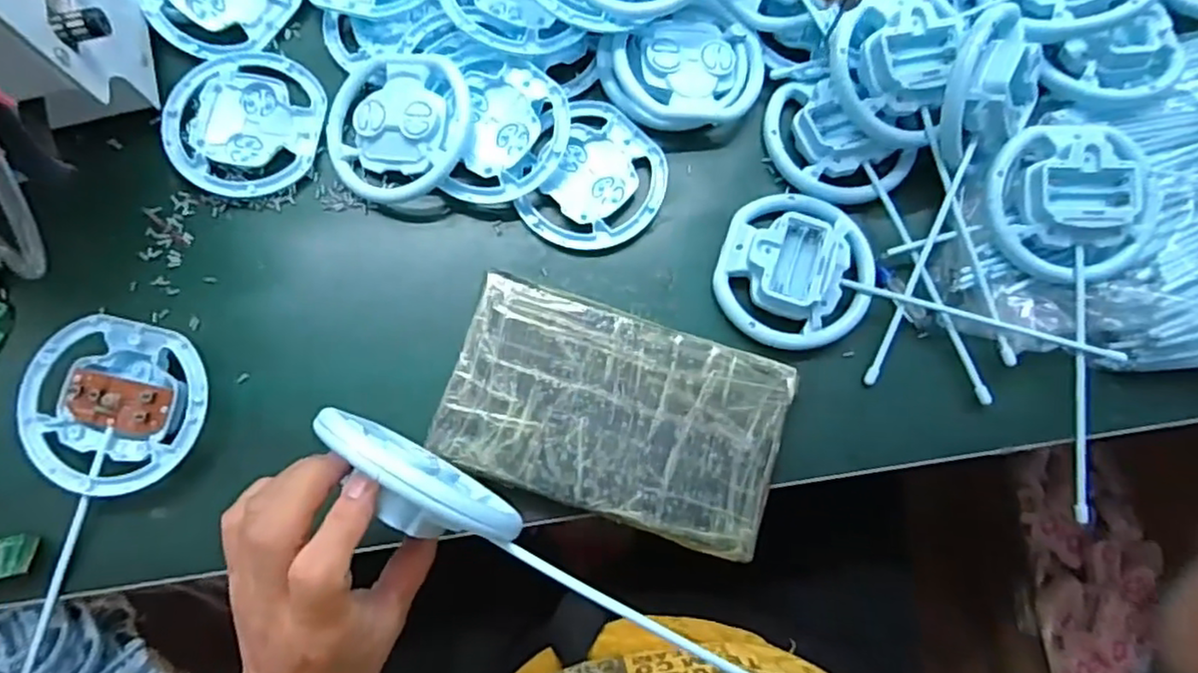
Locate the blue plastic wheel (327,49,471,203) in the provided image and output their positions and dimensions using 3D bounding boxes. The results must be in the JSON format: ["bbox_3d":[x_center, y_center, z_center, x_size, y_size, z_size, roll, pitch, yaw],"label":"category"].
[{"bbox_3d":[-0.134,-0.139,0.453,0.100,0.021,0.100,0,89,16],"label":"blue plastic wheel"}]

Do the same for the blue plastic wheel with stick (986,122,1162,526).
[{"bbox_3d":[0.305,-0.013,0.427,0.101,0.031,0.245,-1,91,0],"label":"blue plastic wheel with stick"}]

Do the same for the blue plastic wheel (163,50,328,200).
[{"bbox_3d":[-0.240,-0.146,0.461,0.101,0.014,0.108,0,78,-2],"label":"blue plastic wheel"}]

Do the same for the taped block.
[{"bbox_3d":[0.010,0.048,0.419,0.200,0.023,0.120,18,78,2],"label":"taped block"}]

